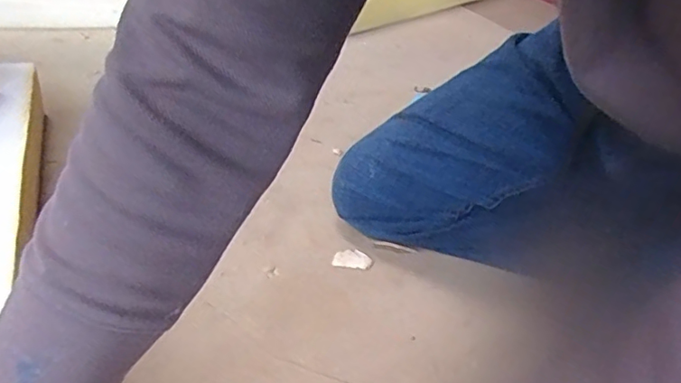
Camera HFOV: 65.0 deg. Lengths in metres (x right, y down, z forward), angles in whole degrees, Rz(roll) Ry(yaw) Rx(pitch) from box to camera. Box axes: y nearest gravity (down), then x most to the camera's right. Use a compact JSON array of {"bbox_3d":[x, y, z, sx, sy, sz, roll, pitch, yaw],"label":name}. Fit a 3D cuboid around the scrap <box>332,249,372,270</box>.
[{"bbox_3d":[0.014,0.081,0.648,0.046,0.013,0.029,6,34,-2],"label":"scrap"}]

